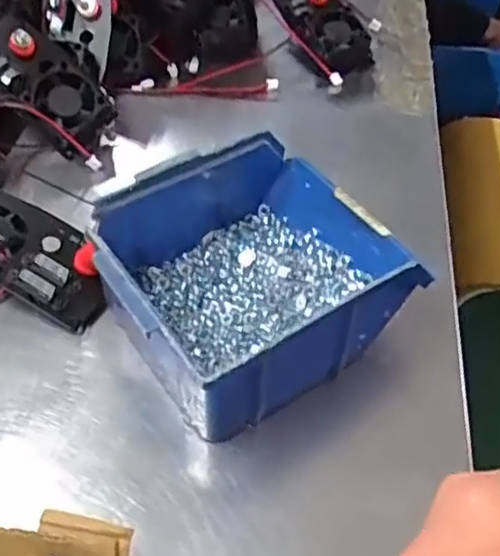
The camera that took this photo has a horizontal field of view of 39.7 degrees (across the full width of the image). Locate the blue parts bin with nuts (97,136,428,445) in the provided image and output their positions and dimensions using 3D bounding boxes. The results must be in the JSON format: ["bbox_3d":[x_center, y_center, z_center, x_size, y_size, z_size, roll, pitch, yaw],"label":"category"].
[{"bbox_3d":[-0.001,-0.006,0.359,0.143,0.067,0.131,-26,55,-21],"label":"blue parts bin with nuts"}]

